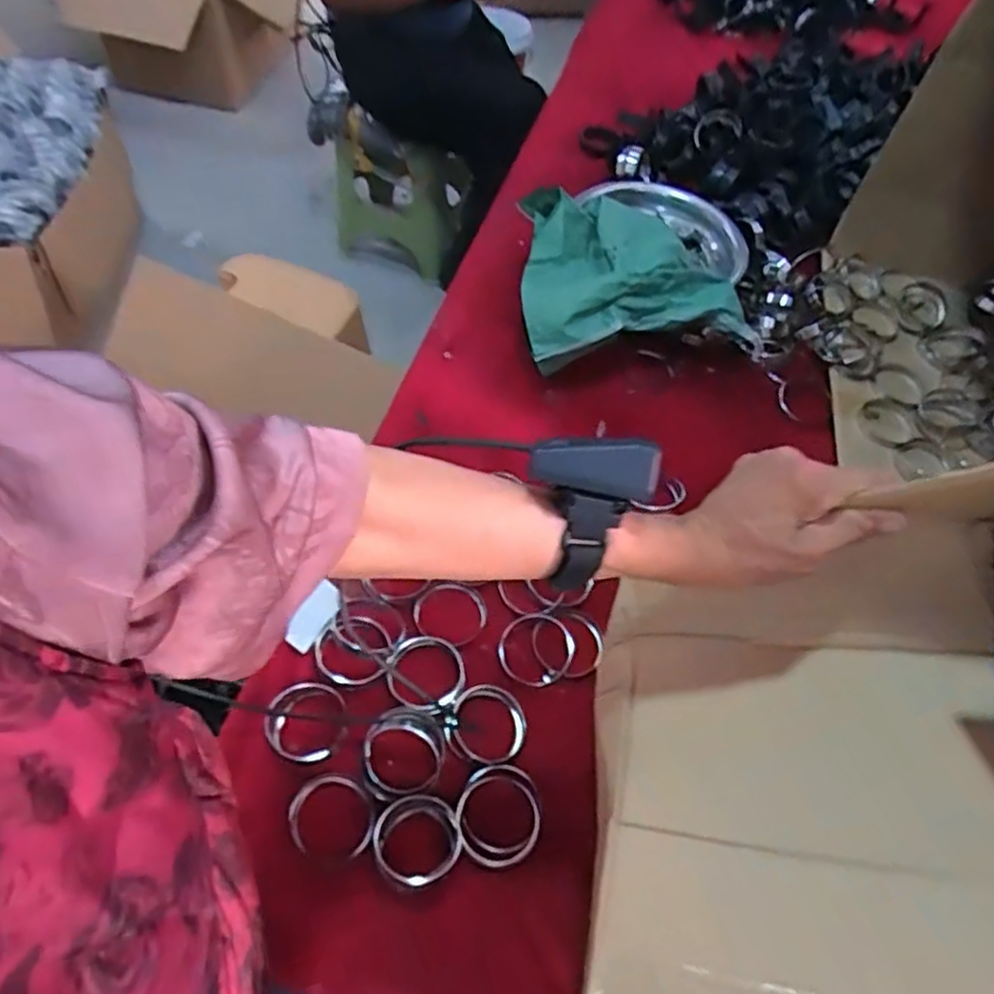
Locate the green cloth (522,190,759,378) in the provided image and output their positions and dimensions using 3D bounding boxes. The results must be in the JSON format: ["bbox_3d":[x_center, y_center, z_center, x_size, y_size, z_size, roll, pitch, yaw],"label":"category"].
[{"bbox_3d":[0.179,-0.294,0.977,0.297,0.115,0.267,-4,56,-1],"label":"green cloth"}]

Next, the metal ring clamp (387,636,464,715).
[{"bbox_3d":[-0.066,0.168,0.695,0.076,0.018,0.076,-9,48,-20],"label":"metal ring clamp"}]

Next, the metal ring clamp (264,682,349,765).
[{"bbox_3d":[-0.172,0.203,0.662,0.075,0.013,0.071,-1,56,1],"label":"metal ring clamp"}]

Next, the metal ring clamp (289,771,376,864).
[{"bbox_3d":[-0.142,0.274,0.622,0.069,0.004,0.072,-18,58,-11],"label":"metal ring clamp"}]

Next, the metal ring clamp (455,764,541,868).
[{"bbox_3d":[0.002,0.275,0.637,0.072,0.020,0.081,-9,56,-5],"label":"metal ring clamp"}]

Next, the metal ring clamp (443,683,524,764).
[{"bbox_3d":[-0.011,0.209,0.677,0.073,0.017,0.070,-10,56,-5],"label":"metal ring clamp"}]

